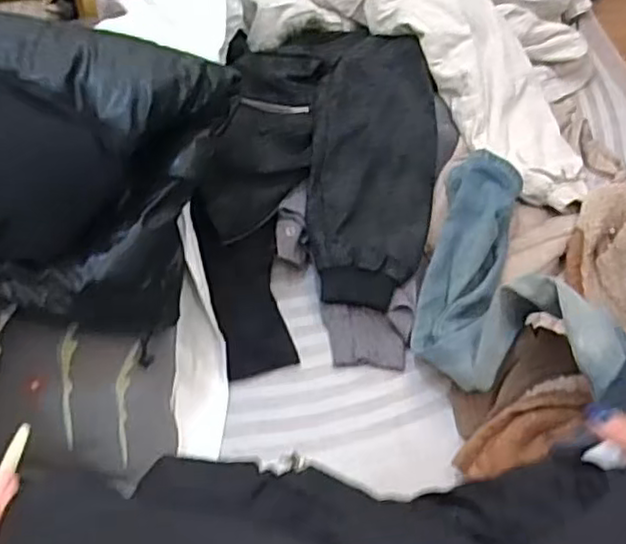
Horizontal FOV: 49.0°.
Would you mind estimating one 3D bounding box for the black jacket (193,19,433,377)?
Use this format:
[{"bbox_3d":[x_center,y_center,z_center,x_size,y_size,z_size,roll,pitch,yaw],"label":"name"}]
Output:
[{"bbox_3d":[0.024,-0.162,1.024,0.310,0.137,0.646,12,53,4],"label":"black jacket"}]

